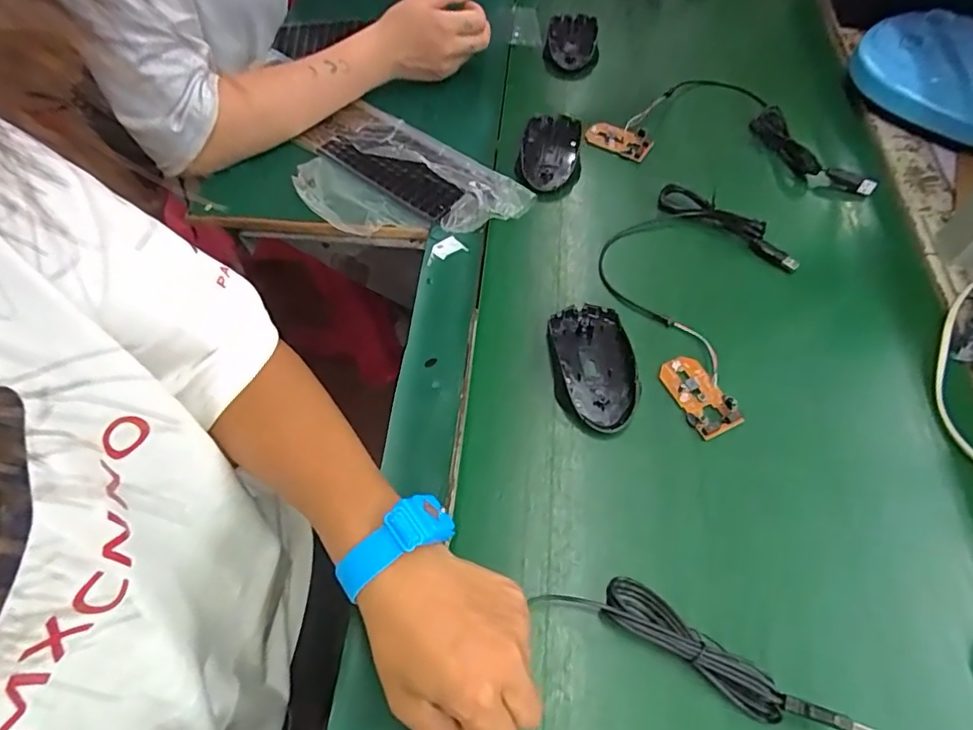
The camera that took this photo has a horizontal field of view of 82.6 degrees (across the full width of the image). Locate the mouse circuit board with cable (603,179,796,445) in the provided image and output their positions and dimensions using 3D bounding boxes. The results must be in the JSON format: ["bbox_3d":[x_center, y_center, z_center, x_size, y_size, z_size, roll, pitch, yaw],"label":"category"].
[{"bbox_3d":[0.169,-0.062,0.480,0.155,0.014,0.229,25,63,16],"label":"mouse circuit board with cable"}]

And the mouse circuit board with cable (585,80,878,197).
[{"bbox_3d":[0.260,-0.266,0.603,0.279,0.023,0.162,12,60,9],"label":"mouse circuit board with cable"}]

